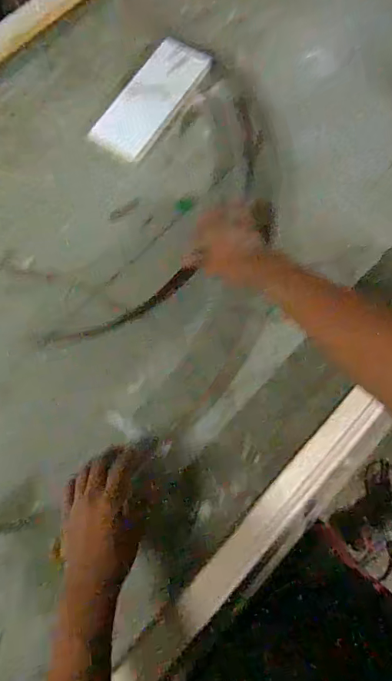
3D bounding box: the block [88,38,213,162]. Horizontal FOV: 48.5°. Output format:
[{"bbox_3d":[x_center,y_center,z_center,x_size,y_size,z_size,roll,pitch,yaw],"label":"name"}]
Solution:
[{"bbox_3d":[-0.073,-0.397,0.712,0.089,0.013,0.236,34,79,2],"label":"block"}]

